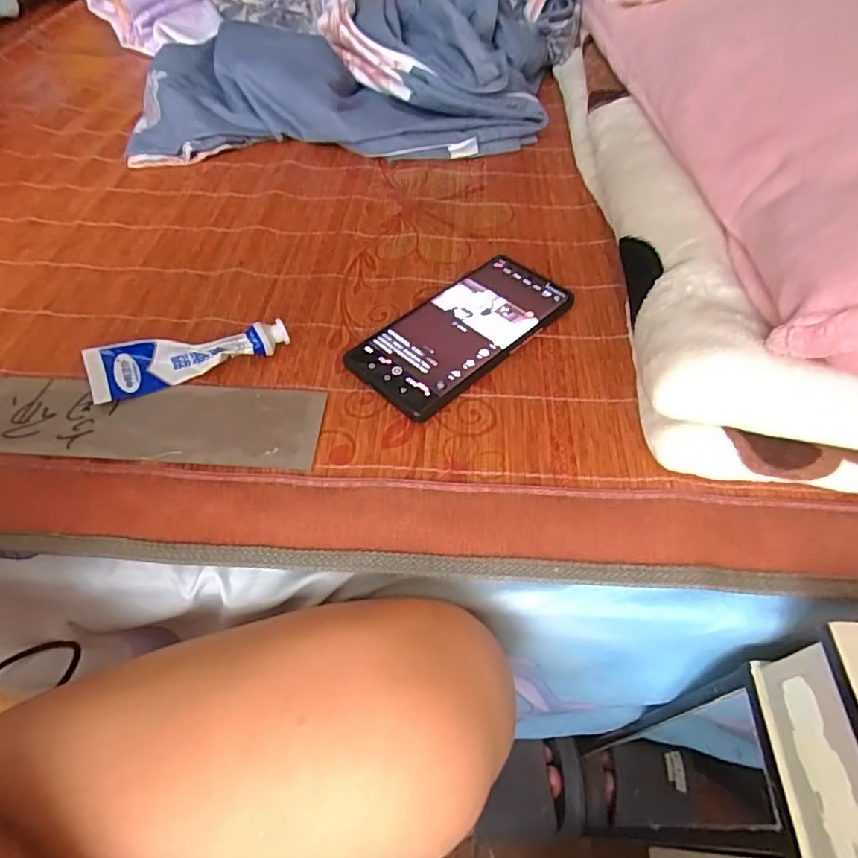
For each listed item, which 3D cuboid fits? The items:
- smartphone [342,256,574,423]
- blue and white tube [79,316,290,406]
[{"bbox_3d":[0.025,-0.070,0.374,0.161,0.016,0.076,-37,61,-24],"label":"smartphone"},{"bbox_3d":[-0.158,-0.049,0.352,0.123,0.025,0.029,-20,56,-13],"label":"blue and white tube"}]

